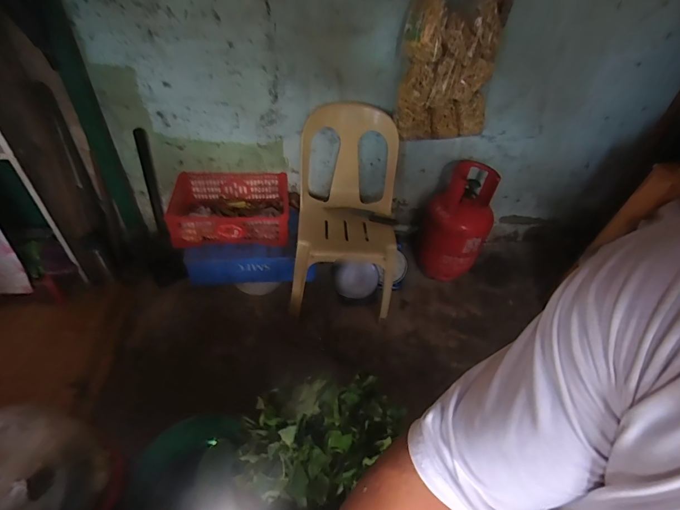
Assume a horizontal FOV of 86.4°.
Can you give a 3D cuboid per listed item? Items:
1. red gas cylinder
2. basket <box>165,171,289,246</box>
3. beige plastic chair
[{"bbox_3d":[0.515,-0.124,1.621,0.277,0.504,0.261,21,46,15],"label":"red gas cylinder"},{"bbox_3d":[-0.457,-0.197,1.488,0.475,0.149,0.321,-2,45,-8],"label":"basket"},{"bbox_3d":[0.028,-0.168,1.455,0.408,0.680,0.452,4,44,-2],"label":"beige plastic chair"}]

